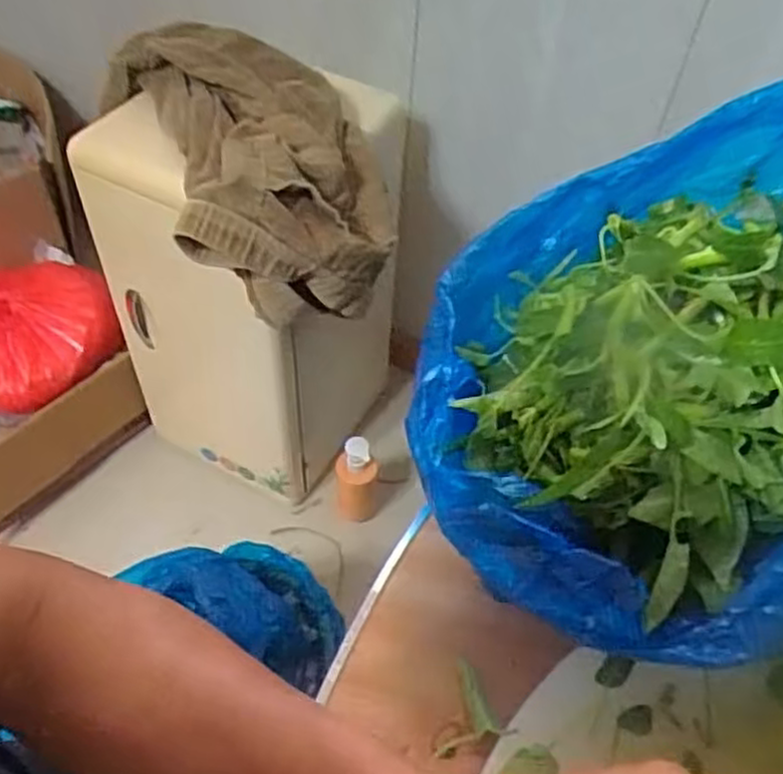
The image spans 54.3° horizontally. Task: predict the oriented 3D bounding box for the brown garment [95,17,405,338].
[{"bbox_3d":[-0.168,-0.271,0.882,0.226,0.169,0.397,-23,55,-19],"label":"brown garment"}]

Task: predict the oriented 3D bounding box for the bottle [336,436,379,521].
[{"bbox_3d":[-0.056,0.144,1.214,0.060,0.195,0.069,-1,51,-3],"label":"bottle"}]

